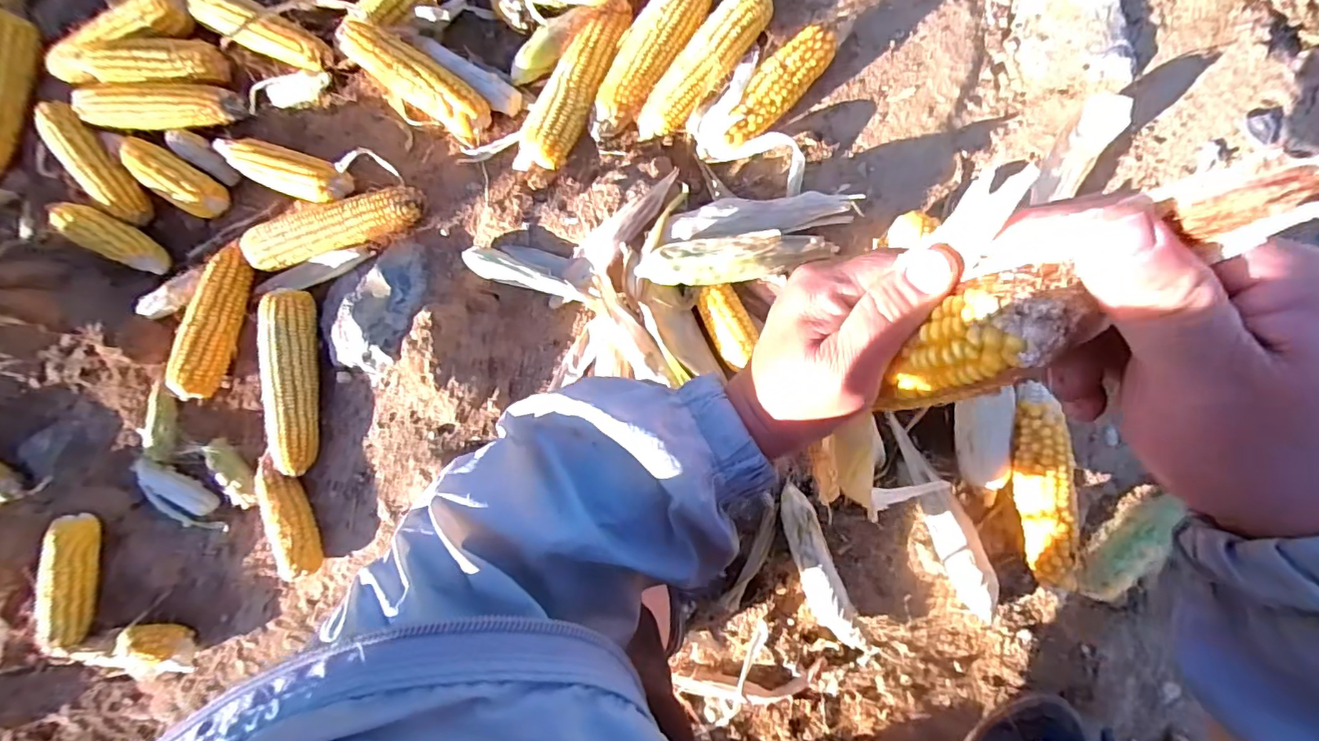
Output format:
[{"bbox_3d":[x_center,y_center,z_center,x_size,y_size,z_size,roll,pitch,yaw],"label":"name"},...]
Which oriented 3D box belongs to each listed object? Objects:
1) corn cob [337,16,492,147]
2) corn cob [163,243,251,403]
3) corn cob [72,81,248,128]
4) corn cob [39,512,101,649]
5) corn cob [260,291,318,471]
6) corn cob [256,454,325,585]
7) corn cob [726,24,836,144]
[{"bbox_3d":[-0.266,-0.316,0.602,0.182,0.049,0.053,37,96,8],"label":"corn cob"},{"bbox_3d":[-0.488,-0.054,0.609,0.044,0.043,0.174,17,89,9],"label":"corn cob"},{"bbox_3d":[-0.616,-0.321,0.685,0.230,0.040,0.061,8,94,12],"label":"corn cob"},{"bbox_3d":[-0.614,0.219,0.577,0.035,0.049,0.144,12,95,12],"label":"corn cob"},{"bbox_3d":[-0.391,0.013,0.585,0.049,0.040,0.193,-3,89,10],"label":"corn cob"},{"bbox_3d":[-0.388,0.153,0.587,0.040,0.044,0.131,-23,87,13],"label":"corn cob"},{"bbox_3d":[0.115,-0.274,0.549,0.045,0.047,0.135,44,97,8],"label":"corn cob"}]

